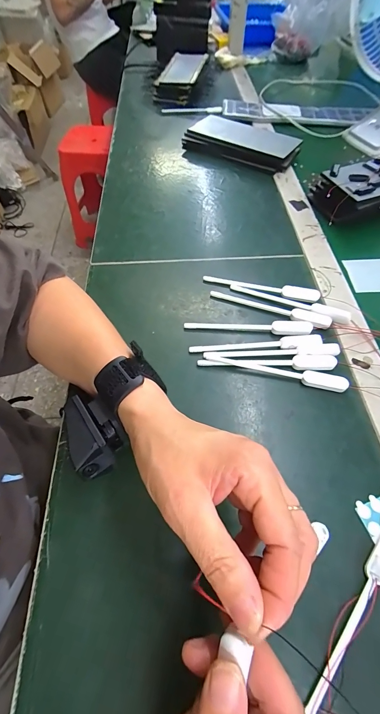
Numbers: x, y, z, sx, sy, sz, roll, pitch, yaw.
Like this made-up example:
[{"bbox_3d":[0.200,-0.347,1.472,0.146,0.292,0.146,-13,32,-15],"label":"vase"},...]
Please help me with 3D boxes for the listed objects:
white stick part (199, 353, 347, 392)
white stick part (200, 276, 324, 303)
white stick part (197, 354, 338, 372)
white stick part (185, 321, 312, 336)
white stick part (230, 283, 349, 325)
[{"bbox_3d":[0.088,0.013,0.312,0.147,0.010,0.015,14,59,8],"label":"white stick part"},{"bbox_3d":[0.088,-0.089,0.372,0.143,0.012,0.018,16,59,9],"label":"white stick part"},{"bbox_3d":[0.082,0.004,0.316,0.144,0.008,0.018,3,58,2],"label":"white stick part"},{"bbox_3d":[0.067,-0.034,0.340,0.143,0.009,0.020,3,58,2],"label":"white stick part"},{"bbox_3d":[0.120,-0.068,0.358,0.143,0.012,0.014,23,61,14],"label":"white stick part"}]

